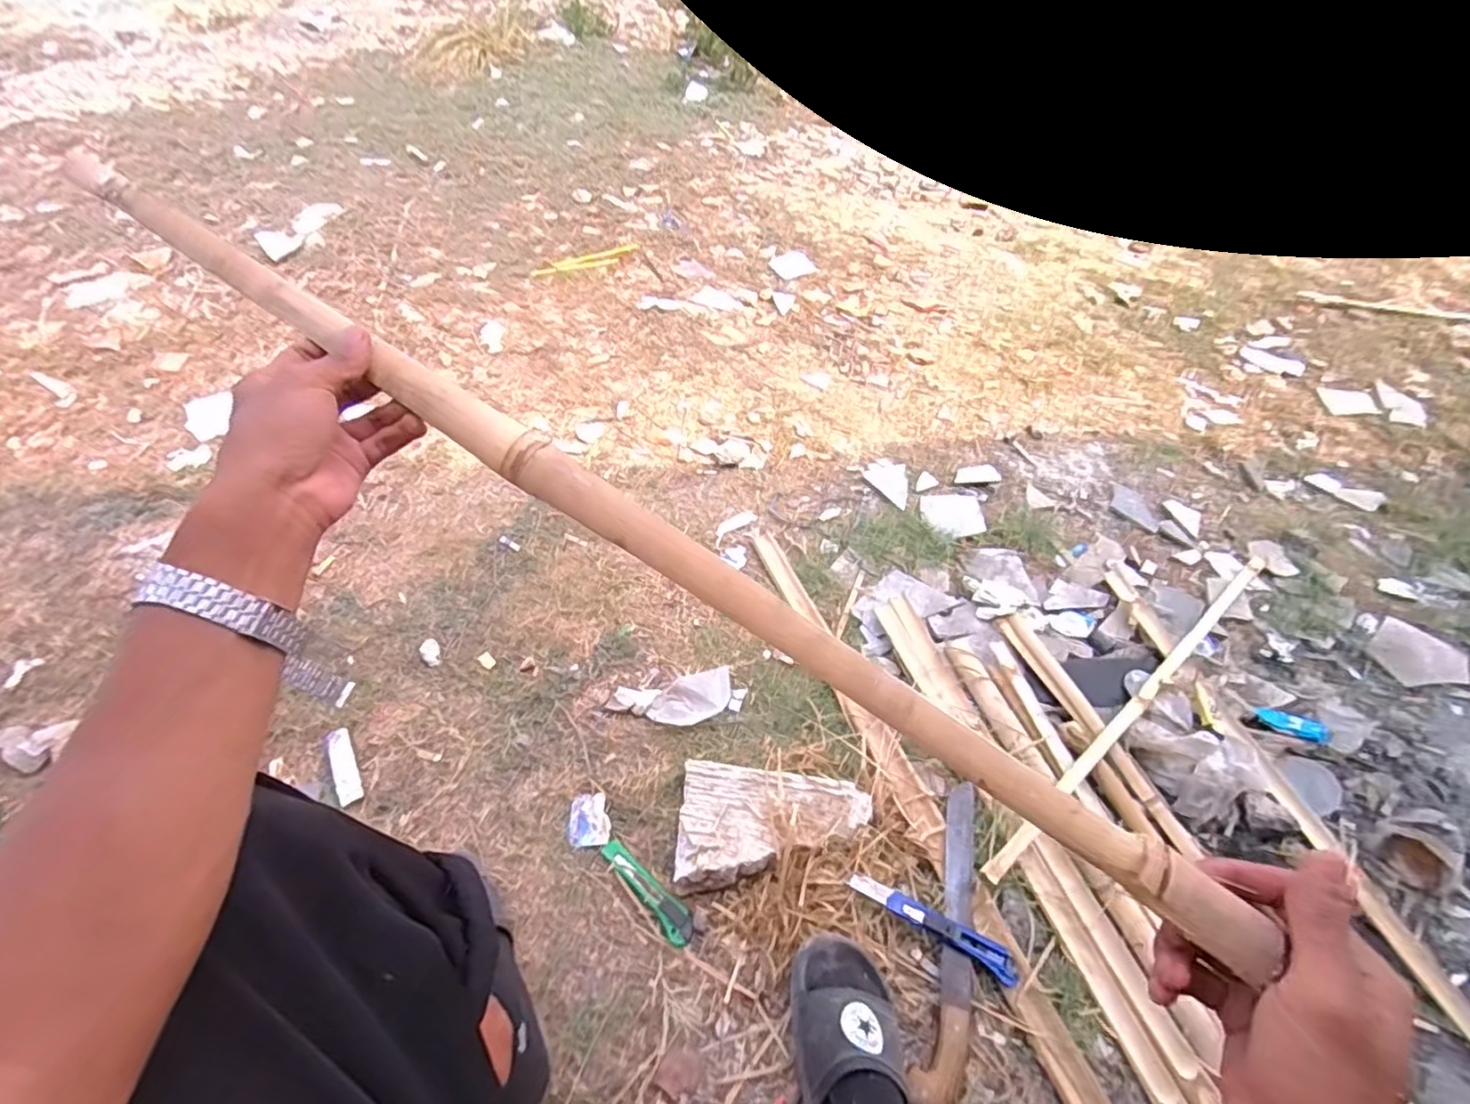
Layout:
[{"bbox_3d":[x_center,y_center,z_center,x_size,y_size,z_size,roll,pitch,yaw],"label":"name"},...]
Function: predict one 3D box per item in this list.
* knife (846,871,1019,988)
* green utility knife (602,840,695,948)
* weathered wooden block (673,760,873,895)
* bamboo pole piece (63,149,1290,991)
[{"bbox_3d":[0.213,0.400,0.670,0.184,0.016,0.027,26,53,17],"label":"knife"},{"bbox_3d":[-0.100,0.384,0.706,0.140,0.014,0.032,38,59,25],"label":"green utility knife"},{"bbox_3d":[0.046,0.325,0.724,0.225,0.066,0.135,6,50,0],"label":"weathered wooden block"},{"bbox_3d":[-0.092,-0.036,0.338,0.780,0.021,0.025,33,54,10],"label":"bamboo pole piece"}]

